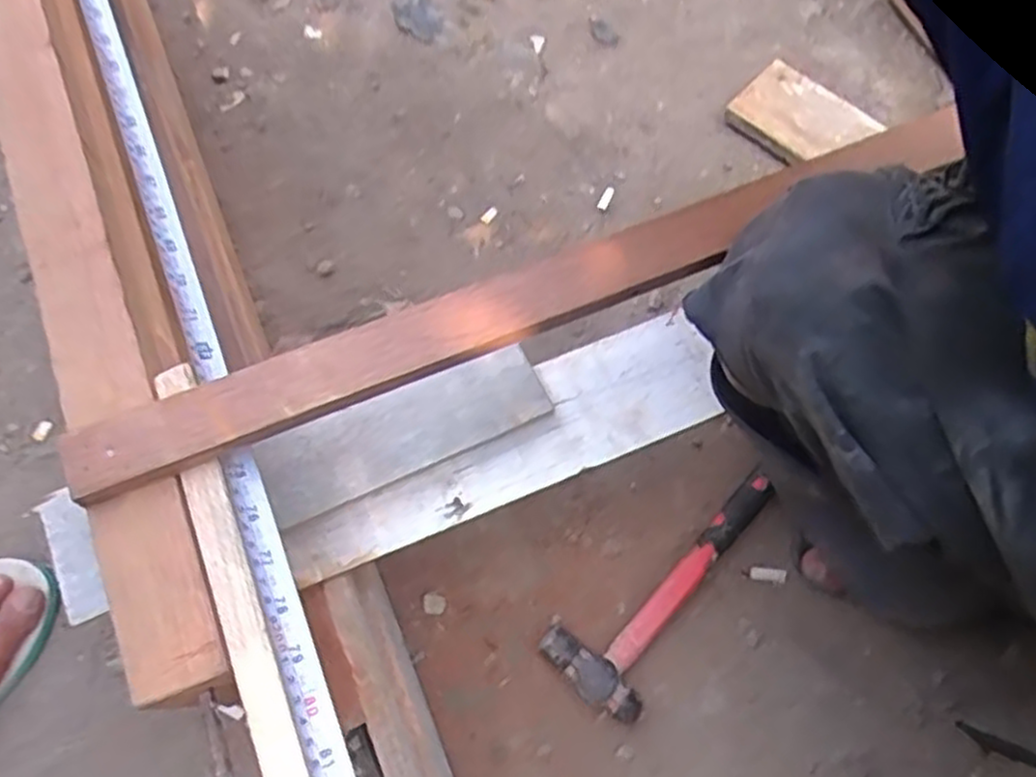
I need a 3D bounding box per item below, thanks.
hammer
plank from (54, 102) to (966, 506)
[{"bbox_3d":[0.144,0.166,0.665,0.265,0.035,0.095,-42,79,-14],"label":"hammer"},{"bbox_3d":[0.015,-0.057,0.421,0.521,0.027,0.042,-21,75,-9],"label":"plank"}]

